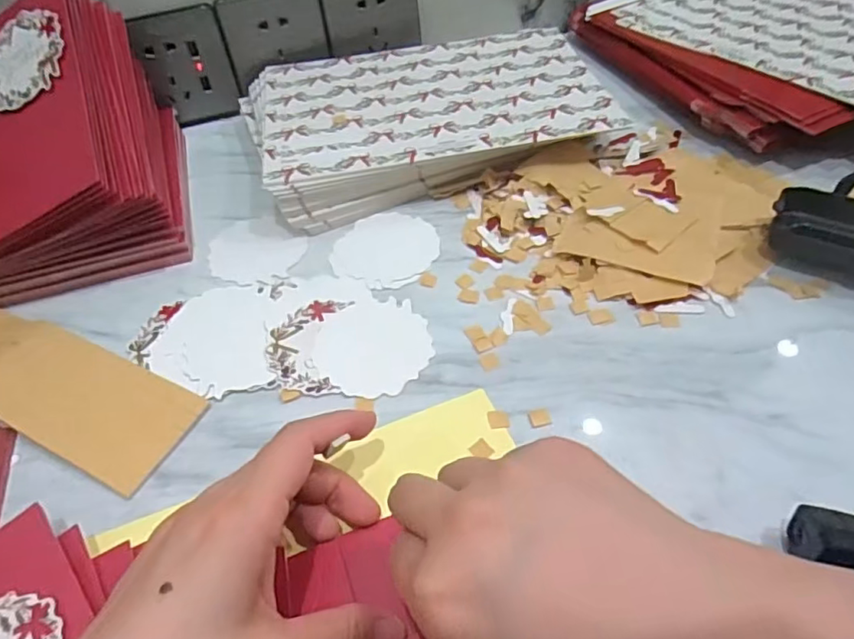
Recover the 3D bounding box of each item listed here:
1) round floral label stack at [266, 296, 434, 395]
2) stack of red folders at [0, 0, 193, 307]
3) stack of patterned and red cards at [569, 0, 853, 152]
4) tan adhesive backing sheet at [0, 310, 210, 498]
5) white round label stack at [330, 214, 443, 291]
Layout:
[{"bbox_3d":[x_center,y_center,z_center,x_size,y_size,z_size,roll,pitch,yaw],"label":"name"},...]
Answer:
[{"bbox_3d":[-0.045,0.015,0.343,0.093,0.004,0.069,-3,51,2],"label":"round floral label stack"},{"bbox_3d":[-0.321,-0.099,0.385,0.274,0.120,0.177,-15,51,-7],"label":"stack of red folders"},{"bbox_3d":[0.296,-0.247,0.497,0.232,0.040,0.294,-23,53,-13],"label":"stack of patterned and red cards"},{"bbox_3d":[-0.215,0.043,0.329,0.174,0.005,0.078,19,52,17],"label":"tan adhesive backing sheet"},{"bbox_3d":[-0.027,-0.050,0.400,0.069,0.004,0.070,-2,51,3],"label":"white round label stack"}]

